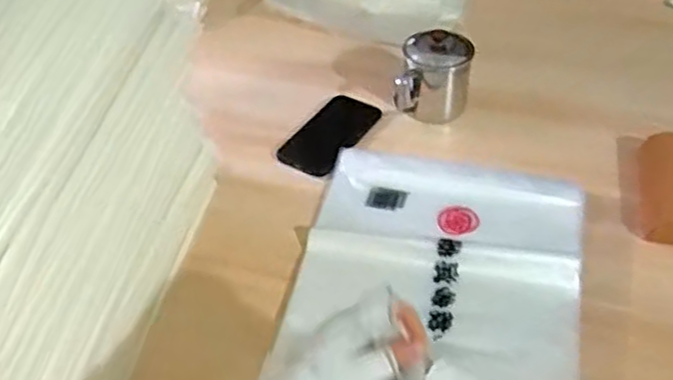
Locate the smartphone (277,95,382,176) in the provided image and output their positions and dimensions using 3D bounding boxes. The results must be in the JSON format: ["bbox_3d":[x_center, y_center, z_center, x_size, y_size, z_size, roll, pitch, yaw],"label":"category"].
[{"bbox_3d":[-0.012,-0.076,0.914,0.085,0.006,0.152,24,50,25],"label":"smartphone"}]

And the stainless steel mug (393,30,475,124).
[{"bbox_3d":[0.127,-0.148,0.912,0.088,0.090,0.080,16,47,18],"label":"stainless steel mug"}]

